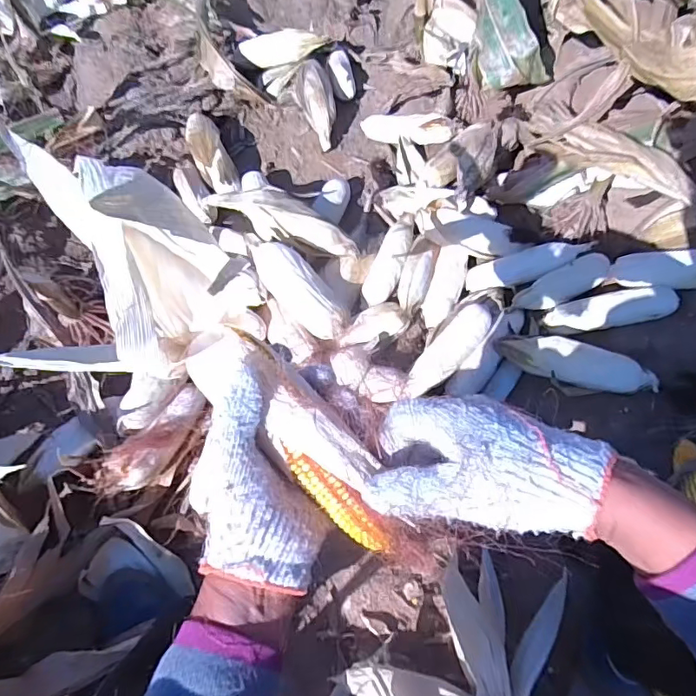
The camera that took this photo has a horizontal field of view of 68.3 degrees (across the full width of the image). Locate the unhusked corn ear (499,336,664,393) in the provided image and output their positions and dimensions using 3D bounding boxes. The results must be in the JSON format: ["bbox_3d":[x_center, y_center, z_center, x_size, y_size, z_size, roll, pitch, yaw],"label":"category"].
[{"bbox_3d":[0.344,0.028,0.767,0.239,0.044,0.066,17,65,12],"label":"unhusked corn ear"}]

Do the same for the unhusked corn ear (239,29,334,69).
[{"bbox_3d":[-0.140,-0.664,1.154,0.203,0.074,0.067,-6,62,1],"label":"unhusked corn ear"}]

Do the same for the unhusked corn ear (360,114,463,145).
[{"bbox_3d":[0.118,-0.442,1.041,0.209,0.040,0.061,14,63,25],"label":"unhusked corn ear"}]

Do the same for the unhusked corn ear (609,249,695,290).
[{"bbox_3d":[0.507,-0.120,0.779,0.198,0.043,0.048,9,58,46],"label":"unhusked corn ear"}]

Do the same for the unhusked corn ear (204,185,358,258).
[{"bbox_3d":[-0.113,-0.231,0.902,0.295,0.051,0.078,28,67,17],"label":"unhusked corn ear"}]

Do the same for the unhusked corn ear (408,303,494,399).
[{"bbox_3d":[0.158,0.007,0.789,0.066,0.066,0.178,35,70,19],"label":"unhusked corn ear"}]

